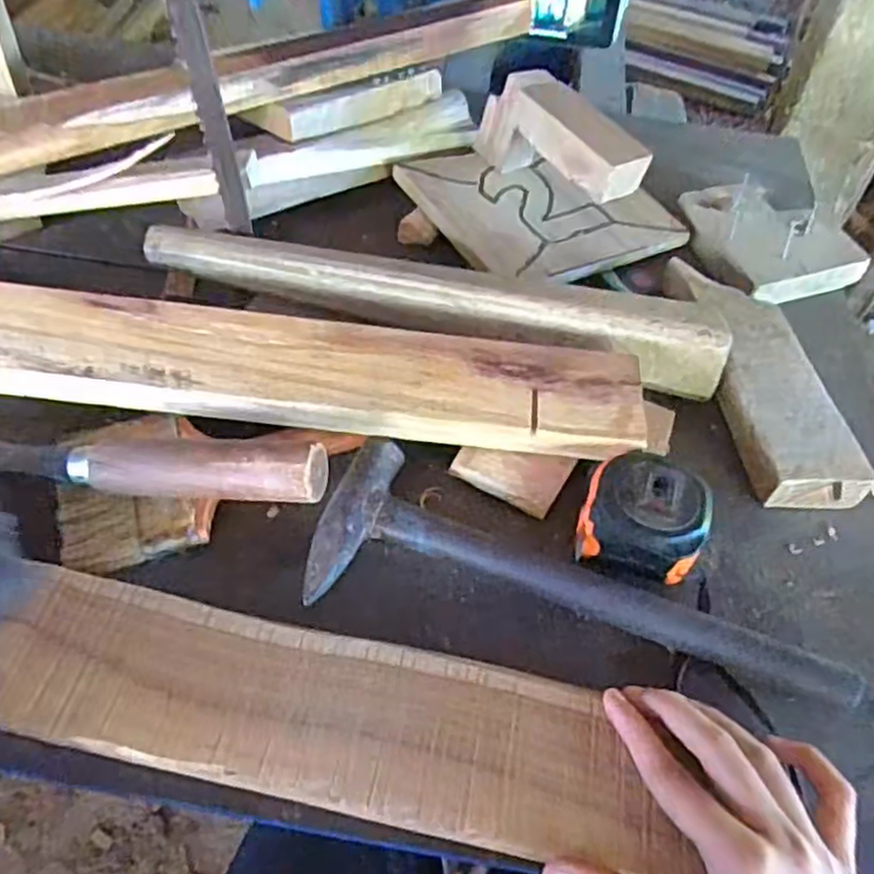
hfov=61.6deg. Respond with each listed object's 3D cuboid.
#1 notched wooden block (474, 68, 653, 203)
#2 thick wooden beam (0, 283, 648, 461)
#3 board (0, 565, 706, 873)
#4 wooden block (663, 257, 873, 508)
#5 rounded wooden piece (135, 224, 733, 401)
[{"bbox_3d":[0.087,-0.210,0.526,0.040,0.067,0.128,-29,59,-24],"label":"notched wooden block"},{"bbox_3d":[-0.118,-0.041,0.404,0.461,0.028,0.064,6,51,0],"label":"thick wooden beam"},{"bbox_3d":[-0.130,0.101,0.322,0.467,0.013,0.071,12,52,3],"label":"board"},{"bbox_3d":[0.203,-0.043,0.466,0.060,0.029,0.189,-5,52,-9],"label":"wooden block"},{"bbox_3d":[-0.001,-0.084,0.458,0.356,0.039,0.048,9,51,3],"label":"rounded wooden piece"}]

